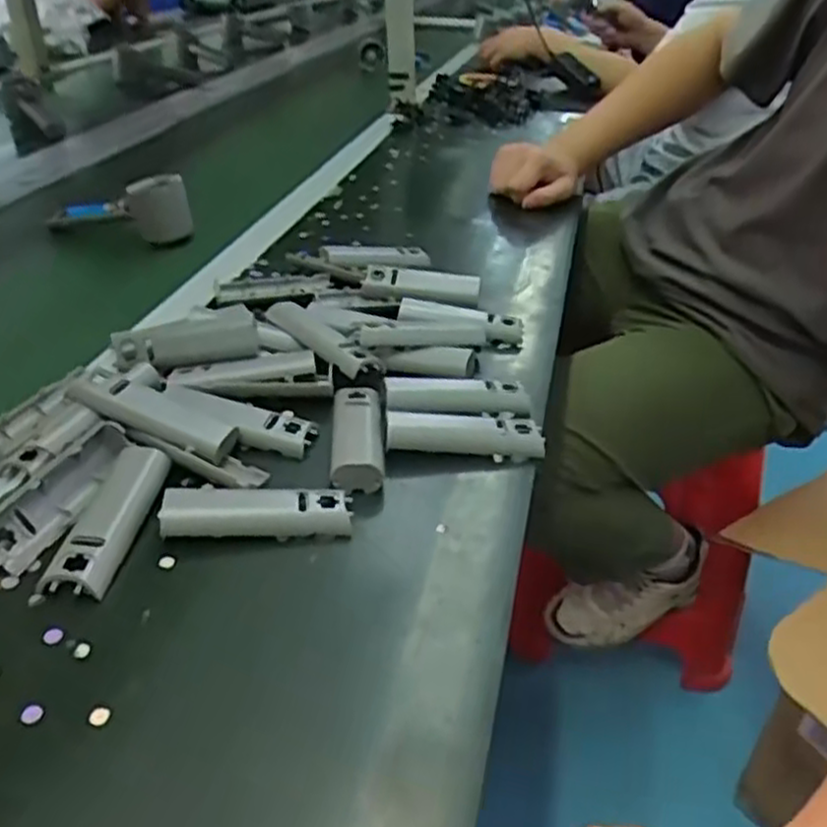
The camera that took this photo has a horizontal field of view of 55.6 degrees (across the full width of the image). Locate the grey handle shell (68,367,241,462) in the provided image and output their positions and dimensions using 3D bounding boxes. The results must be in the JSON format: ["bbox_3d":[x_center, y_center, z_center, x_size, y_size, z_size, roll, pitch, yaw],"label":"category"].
[{"bbox_3d":[-0.162,-0.001,0.490,0.108,0.015,0.039,23,37,6],"label":"grey handle shell"}]

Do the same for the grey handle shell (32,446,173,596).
[{"bbox_3d":[-0.166,0.055,0.433,0.039,0.018,0.105,3,34,0],"label":"grey handle shell"}]

